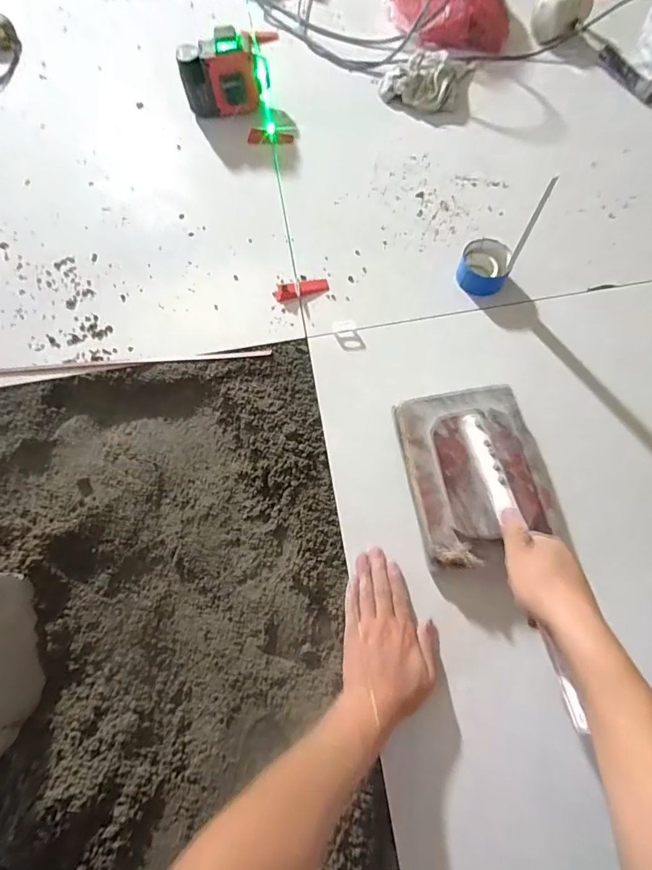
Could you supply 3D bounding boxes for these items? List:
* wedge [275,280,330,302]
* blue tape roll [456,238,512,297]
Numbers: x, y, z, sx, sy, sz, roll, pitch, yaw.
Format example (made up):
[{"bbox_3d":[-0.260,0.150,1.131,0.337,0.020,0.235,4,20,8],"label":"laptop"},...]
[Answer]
[{"bbox_3d":[-0.039,-0.233,0.690,0.086,0.015,0.025,-12,70,-2],"label":"wedge"},{"bbox_3d":[0.244,-0.260,0.674,0.071,0.032,0.089,12,71,7],"label":"blue tape roll"}]

